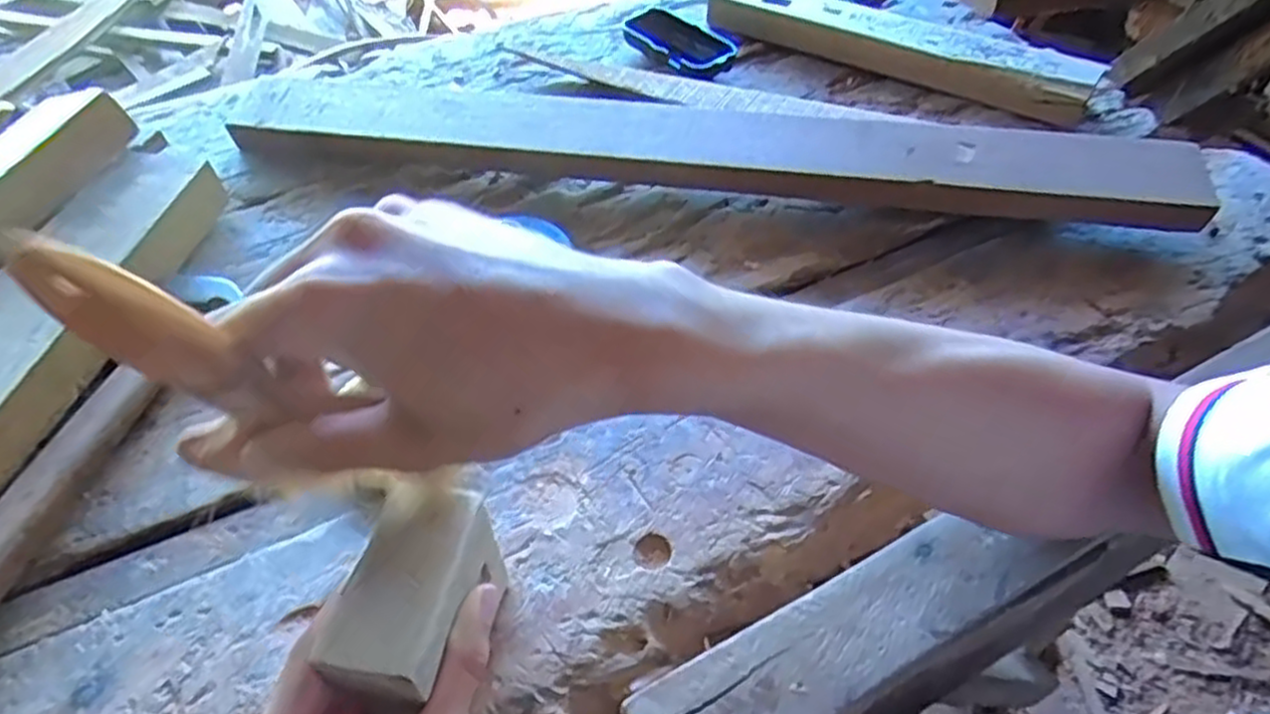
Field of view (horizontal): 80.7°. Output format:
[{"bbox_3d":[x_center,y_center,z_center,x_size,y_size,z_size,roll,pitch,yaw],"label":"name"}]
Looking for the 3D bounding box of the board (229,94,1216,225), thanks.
[{"bbox_3d":[0.042,-0.159,0.555,0.717,0.046,0.090,7,59,9],"label":"board"}]

